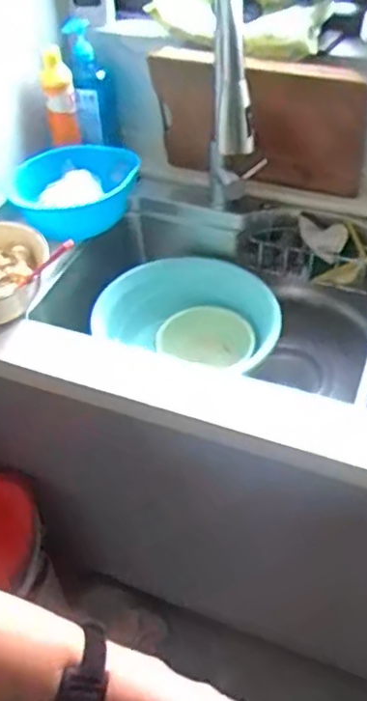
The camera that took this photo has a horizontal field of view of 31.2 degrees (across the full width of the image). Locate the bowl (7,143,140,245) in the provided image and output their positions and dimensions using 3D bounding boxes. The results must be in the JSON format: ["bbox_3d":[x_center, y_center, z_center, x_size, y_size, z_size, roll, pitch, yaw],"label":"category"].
[{"bbox_3d":[-0.197,-0.278,1.168,0.218,0.084,0.209,-2,45,2],"label":"bowl"}]

